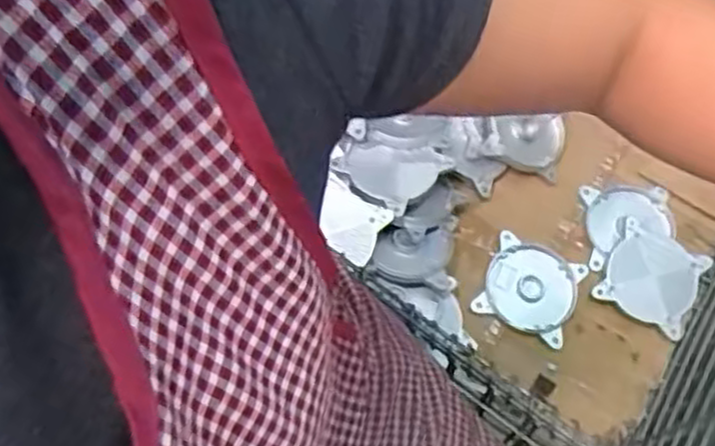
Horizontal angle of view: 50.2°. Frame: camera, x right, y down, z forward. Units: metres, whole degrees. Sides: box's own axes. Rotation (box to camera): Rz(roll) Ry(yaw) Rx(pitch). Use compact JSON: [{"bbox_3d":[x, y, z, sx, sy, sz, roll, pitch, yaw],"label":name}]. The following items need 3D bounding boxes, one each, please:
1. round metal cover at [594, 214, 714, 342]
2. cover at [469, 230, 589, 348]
[{"bbox_3d":[0.455,0.082,1.171,0.137,0.022,0.141,30,69,11],"label":"round metal cover"},{"bbox_3d":[0.267,0.100,1.173,0.140,0.017,0.134,25,69,9],"label":"cover"}]

